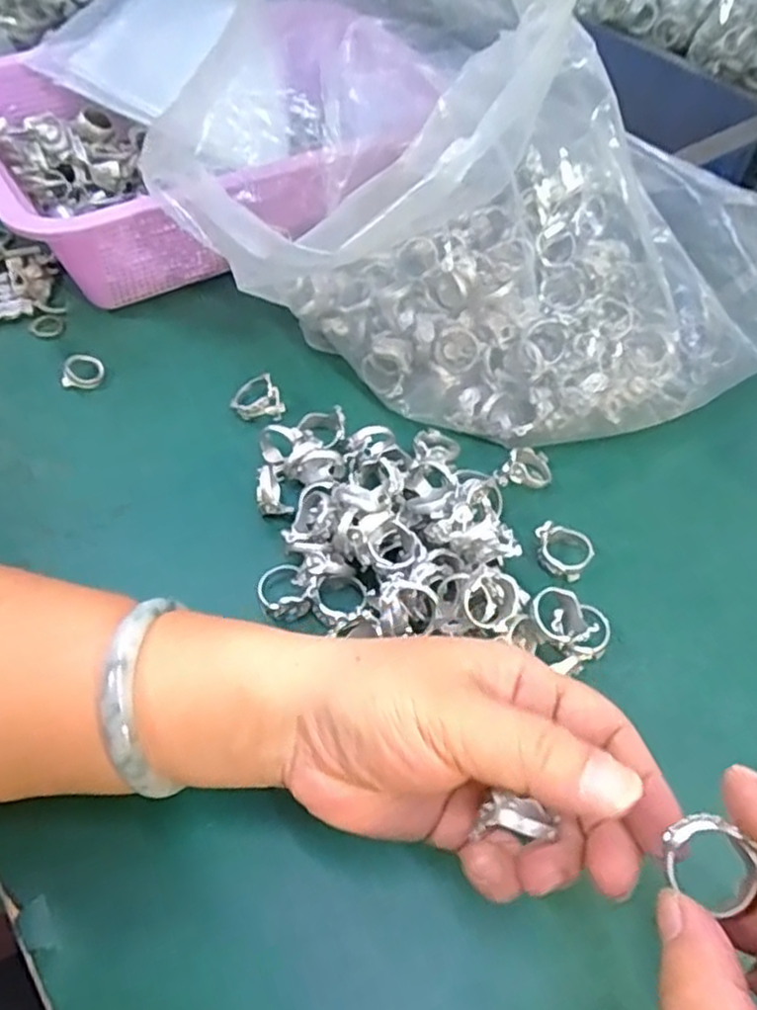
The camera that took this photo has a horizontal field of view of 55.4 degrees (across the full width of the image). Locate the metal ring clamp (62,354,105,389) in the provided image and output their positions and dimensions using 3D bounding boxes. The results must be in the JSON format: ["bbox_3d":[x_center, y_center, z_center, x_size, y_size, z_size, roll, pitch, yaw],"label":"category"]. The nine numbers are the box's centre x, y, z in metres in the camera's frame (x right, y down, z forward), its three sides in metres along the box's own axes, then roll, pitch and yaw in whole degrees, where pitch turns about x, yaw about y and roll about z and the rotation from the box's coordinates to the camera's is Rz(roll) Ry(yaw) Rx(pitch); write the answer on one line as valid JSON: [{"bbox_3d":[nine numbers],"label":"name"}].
[{"bbox_3d":[-0.171,-0.079,0.419,0.021,0.010,0.022,1,53,-1],"label":"metal ring clamp"}]

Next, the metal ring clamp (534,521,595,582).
[{"bbox_3d":[0.090,0.022,0.349,0.026,0.017,0.026,-12,55,-10],"label":"metal ring clamp"}]

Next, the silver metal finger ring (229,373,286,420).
[{"bbox_3d":[-0.069,-0.062,0.407,0.028,0.011,0.026,-5,54,-5],"label":"silver metal finger ring"}]

